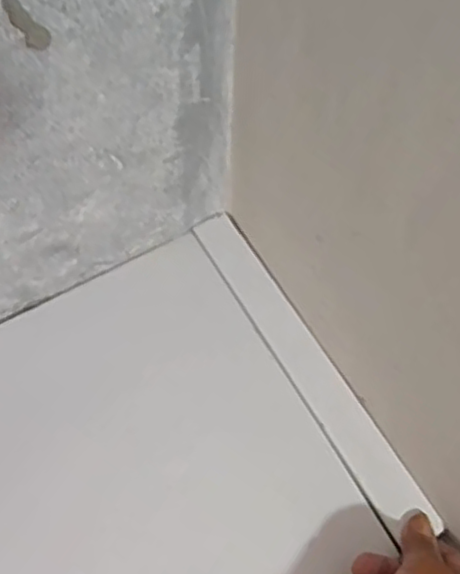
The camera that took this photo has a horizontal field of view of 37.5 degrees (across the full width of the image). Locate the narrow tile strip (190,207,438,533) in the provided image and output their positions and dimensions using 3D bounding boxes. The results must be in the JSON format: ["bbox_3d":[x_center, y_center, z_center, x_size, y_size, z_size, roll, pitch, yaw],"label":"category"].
[{"bbox_3d":[0.054,0.055,0.523,0.030,0.007,0.274,-27,68,-15],"label":"narrow tile strip"}]

